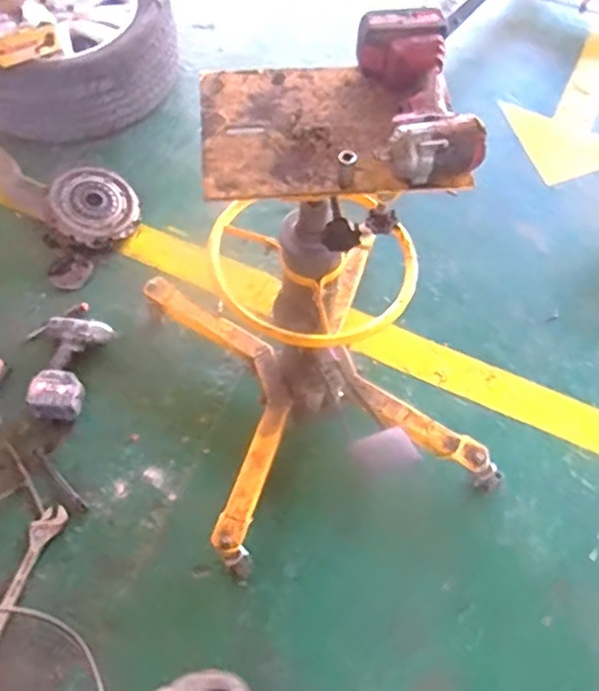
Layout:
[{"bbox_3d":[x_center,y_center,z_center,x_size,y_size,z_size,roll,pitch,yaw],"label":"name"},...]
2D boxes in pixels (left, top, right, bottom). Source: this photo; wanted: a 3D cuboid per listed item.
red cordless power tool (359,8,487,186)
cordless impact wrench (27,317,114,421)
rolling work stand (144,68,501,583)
[{"bbox_3d":[0.155,-0.339,0.858,0.118,0.070,0.251,-6,61,-6],"label":"red cordless power tool"},{"bbox_3d":[-0.545,0.046,1.535,0.167,0.082,0.261,0,60,-2],"label":"cordless impact wrench"},{"bbox_3d":[0.019,-0.075,1.171,0.561,0.761,0.677,-19,63,-13],"label":"rolling work stand"}]

